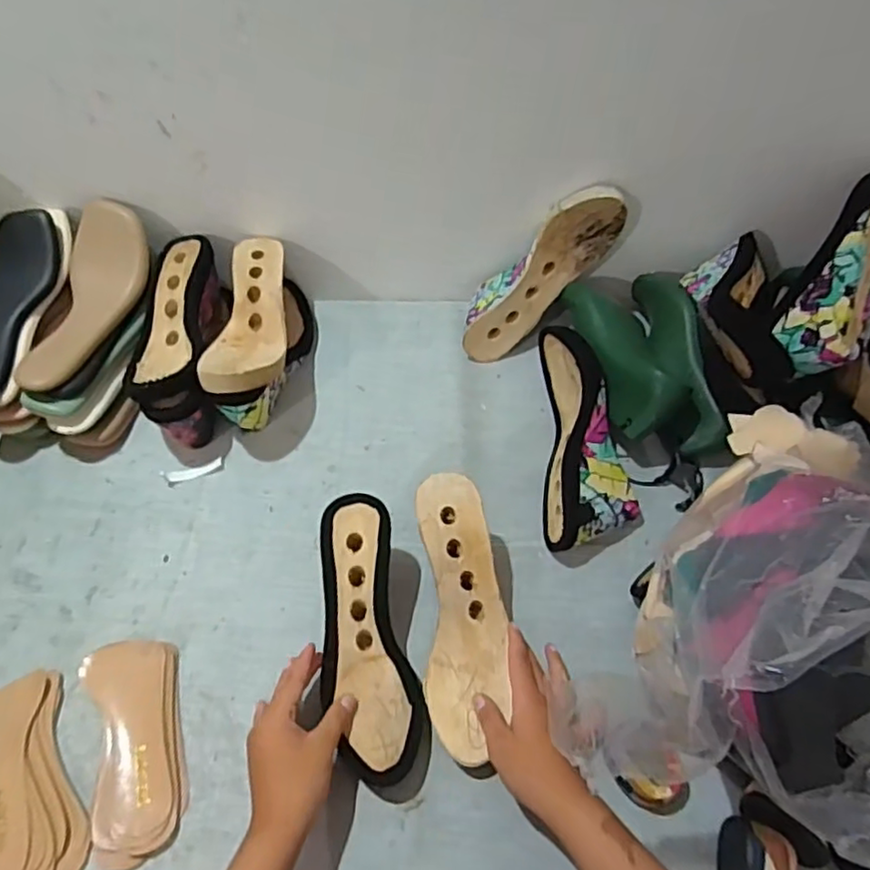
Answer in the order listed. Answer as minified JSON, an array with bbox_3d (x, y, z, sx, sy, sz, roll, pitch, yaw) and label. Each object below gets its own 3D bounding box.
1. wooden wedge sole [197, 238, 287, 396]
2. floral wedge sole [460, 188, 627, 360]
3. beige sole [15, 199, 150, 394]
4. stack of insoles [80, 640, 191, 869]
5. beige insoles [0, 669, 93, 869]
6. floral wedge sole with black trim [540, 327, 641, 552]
[{"bbox_3d":[-0.202,-0.132,0.685,0.079,0.041,0.229,-3,56,-2],"label":"wooden wedge sole"},{"bbox_3d":[0.115,-0.190,0.740,0.235,0.080,0.084,-46,58,23],"label":"floral wedge sole"},{"bbox_3d":[-0.376,-0.149,0.695,0.082,0.034,0.228,9,70,6],"label":"beige sole"},{"bbox_3d":[-0.254,0.261,0.538,0.077,0.021,0.170,-15,58,-9],"label":"stack of insoles"},{"bbox_3d":[-0.347,0.294,0.530,0.086,0.020,0.172,-24,60,-15],"label":"beige insoles"},{"bbox_3d":[0.157,0.002,0.658,0.089,0.082,0.236,2,56,2],"label":"floral wedge sole with black trim"}]

